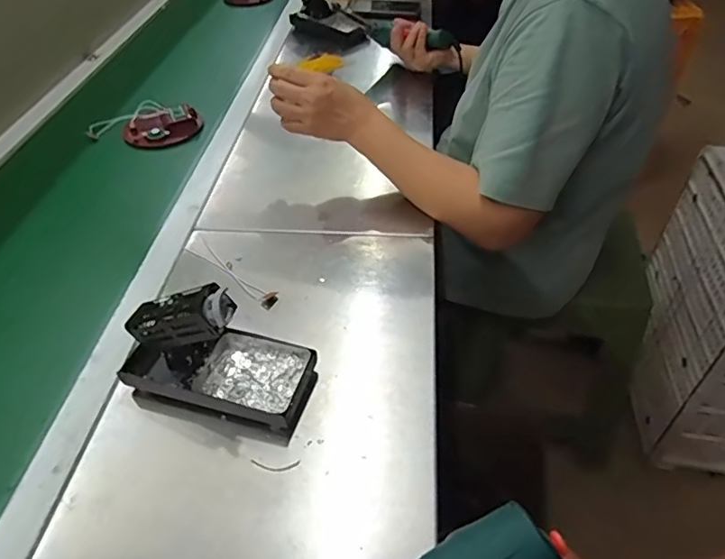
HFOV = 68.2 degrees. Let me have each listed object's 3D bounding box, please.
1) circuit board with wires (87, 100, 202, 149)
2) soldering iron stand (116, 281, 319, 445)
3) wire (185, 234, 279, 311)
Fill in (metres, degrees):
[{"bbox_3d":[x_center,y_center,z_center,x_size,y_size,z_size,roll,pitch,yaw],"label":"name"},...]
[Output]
[{"bbox_3d":[-0.346,-0.245,0.861,0.167,0.042,0.100,9,45,11],"label":"circuit board with wires"},{"bbox_3d":[-0.133,0.056,0.468,0.166,0.112,0.084,11,46,15],"label":"soldering iron stand"},{"bbox_3d":[-0.150,-0.009,0.612,0.144,0.013,0.026,31,53,30],"label":"wire"}]

